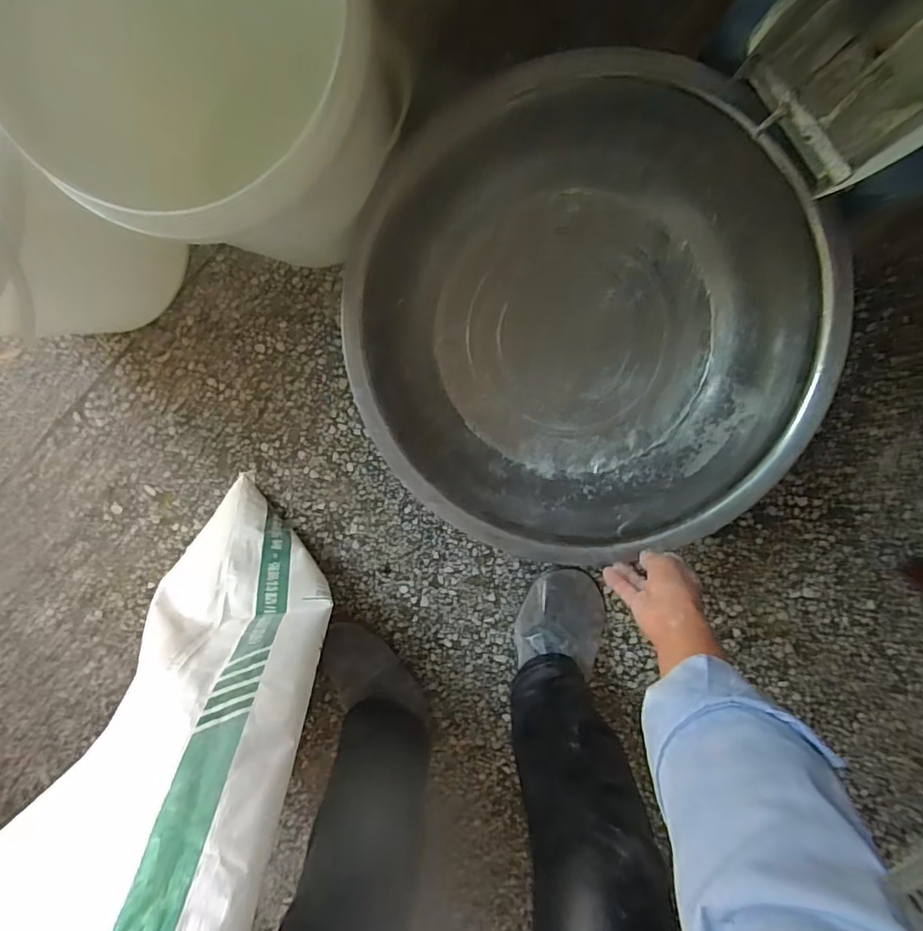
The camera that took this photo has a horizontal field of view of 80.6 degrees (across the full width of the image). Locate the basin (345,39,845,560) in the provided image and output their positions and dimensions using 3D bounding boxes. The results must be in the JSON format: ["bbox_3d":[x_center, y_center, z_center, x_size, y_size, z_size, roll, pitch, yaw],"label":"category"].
[{"bbox_3d":[0.134,-0.172,0.684,0.516,0.224,0.517,1,103,3],"label":"basin"}]

